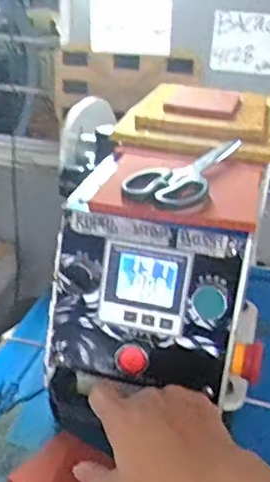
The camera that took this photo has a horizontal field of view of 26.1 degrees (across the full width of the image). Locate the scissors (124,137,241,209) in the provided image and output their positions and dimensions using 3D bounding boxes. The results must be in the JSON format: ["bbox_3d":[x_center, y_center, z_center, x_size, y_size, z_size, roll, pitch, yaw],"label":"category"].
[{"bbox_3d":[0.045,-0.067,0.523,0.069,0.017,0.150,12,27,16],"label":"scissors"}]

